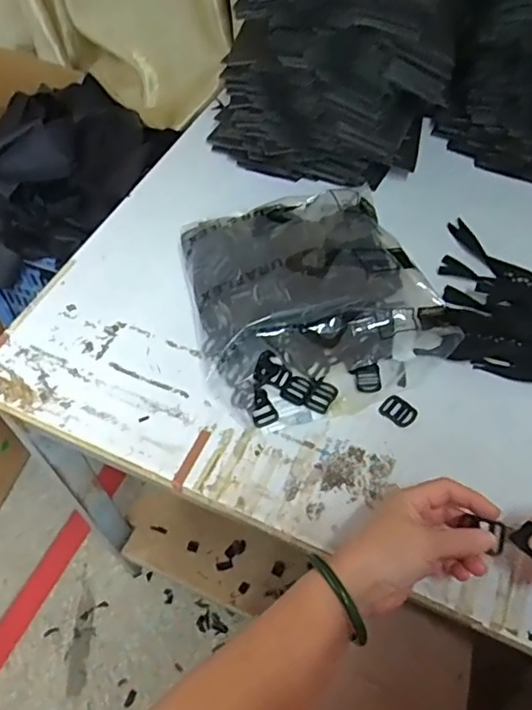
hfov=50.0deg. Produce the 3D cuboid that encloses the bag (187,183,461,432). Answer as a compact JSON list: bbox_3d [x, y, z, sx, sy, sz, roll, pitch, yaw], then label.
[{"bbox_3d":[0.052,-0.068,0.645,0.264,0.075,0.272,-12,56,-8],"label":"bag"}]

